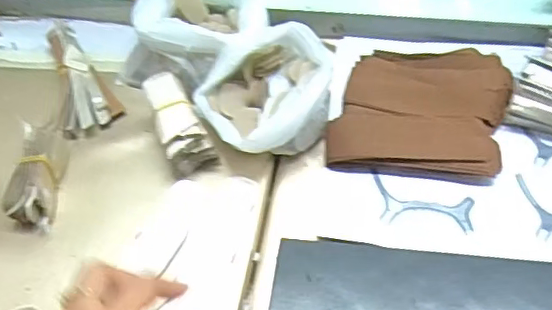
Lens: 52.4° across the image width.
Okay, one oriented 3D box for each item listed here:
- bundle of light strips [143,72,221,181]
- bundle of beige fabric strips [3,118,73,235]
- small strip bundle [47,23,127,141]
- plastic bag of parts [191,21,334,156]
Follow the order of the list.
[{"bbox_3d":[-0.081,-0.029,0.463,0.039,0.037,0.078,-21,55,-11],"label":"bundle of light strips"},{"bbox_3d":[-0.189,0.012,0.445,0.026,0.037,0.091,-2,53,3],"label":"bundle of beige fabric strips"},{"bbox_3d":[-0.181,-0.074,0.518,0.050,0.015,0.127,-20,54,-10],"label":"small strip bundle"},{"bbox_3d":[-0.008,-0.051,0.465,0.113,0.066,0.096,-32,57,-18],"label":"plastic bag of parts"}]

